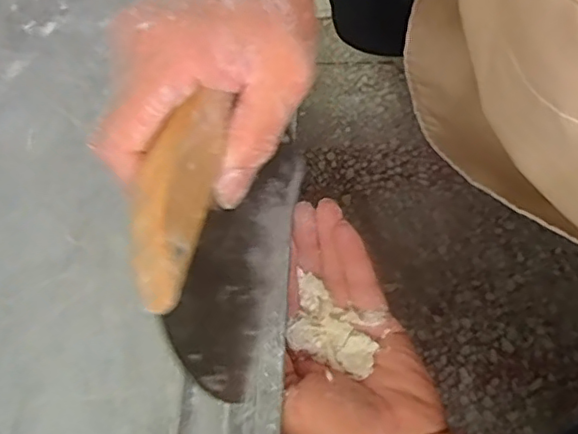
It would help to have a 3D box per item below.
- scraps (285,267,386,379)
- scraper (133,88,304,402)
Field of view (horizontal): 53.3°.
[{"bbox_3d":[0.026,0.065,0.341,0.055,0.011,0.041,23,68,11],"label":"scraps"},{"bbox_3d":[-0.036,0.009,0.256,0.023,0.109,0.117,1,57,20],"label":"scraper"}]

